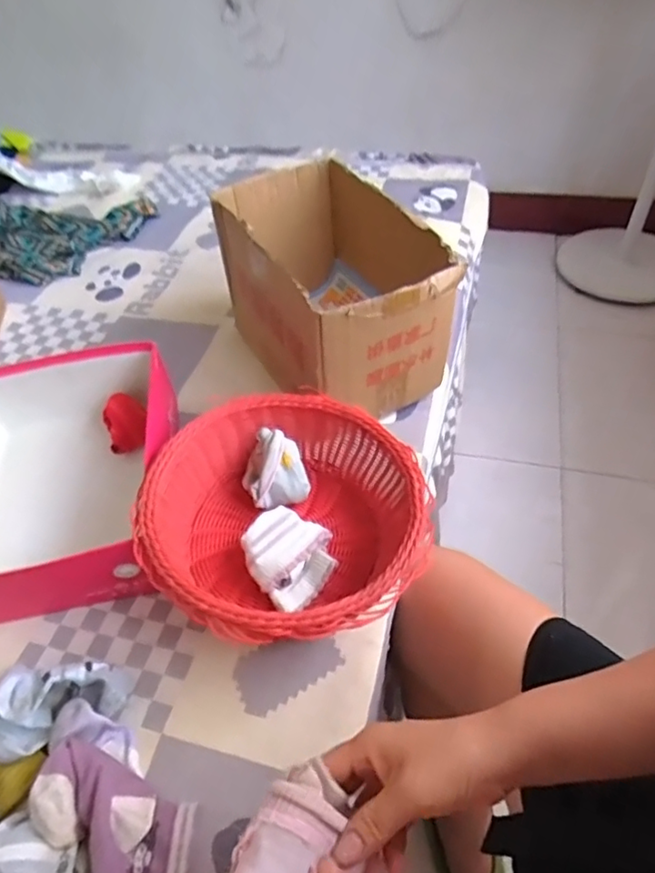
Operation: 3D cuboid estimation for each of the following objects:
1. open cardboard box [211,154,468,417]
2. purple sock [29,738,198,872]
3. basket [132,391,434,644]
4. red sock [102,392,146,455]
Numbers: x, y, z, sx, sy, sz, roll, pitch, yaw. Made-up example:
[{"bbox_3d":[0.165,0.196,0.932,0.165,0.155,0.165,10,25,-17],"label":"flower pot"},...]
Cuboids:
[{"bbox_3d":[0.003,-0.186,0.772,0.204,0.205,0.328,-22,50,-15],"label":"open cardboard box"},{"bbox_3d":[-0.171,0.310,0.457,0.147,0.020,0.081,25,42,8],"label":"purple sock"},{"bbox_3d":[-0.039,0.091,0.600,0.271,0.116,0.265,-2,48,3],"label":"basket"},{"bbox_3d":[-0.263,-0.017,0.761,0.055,0.046,0.081,-18,49,-11],"label":"red sock"}]

